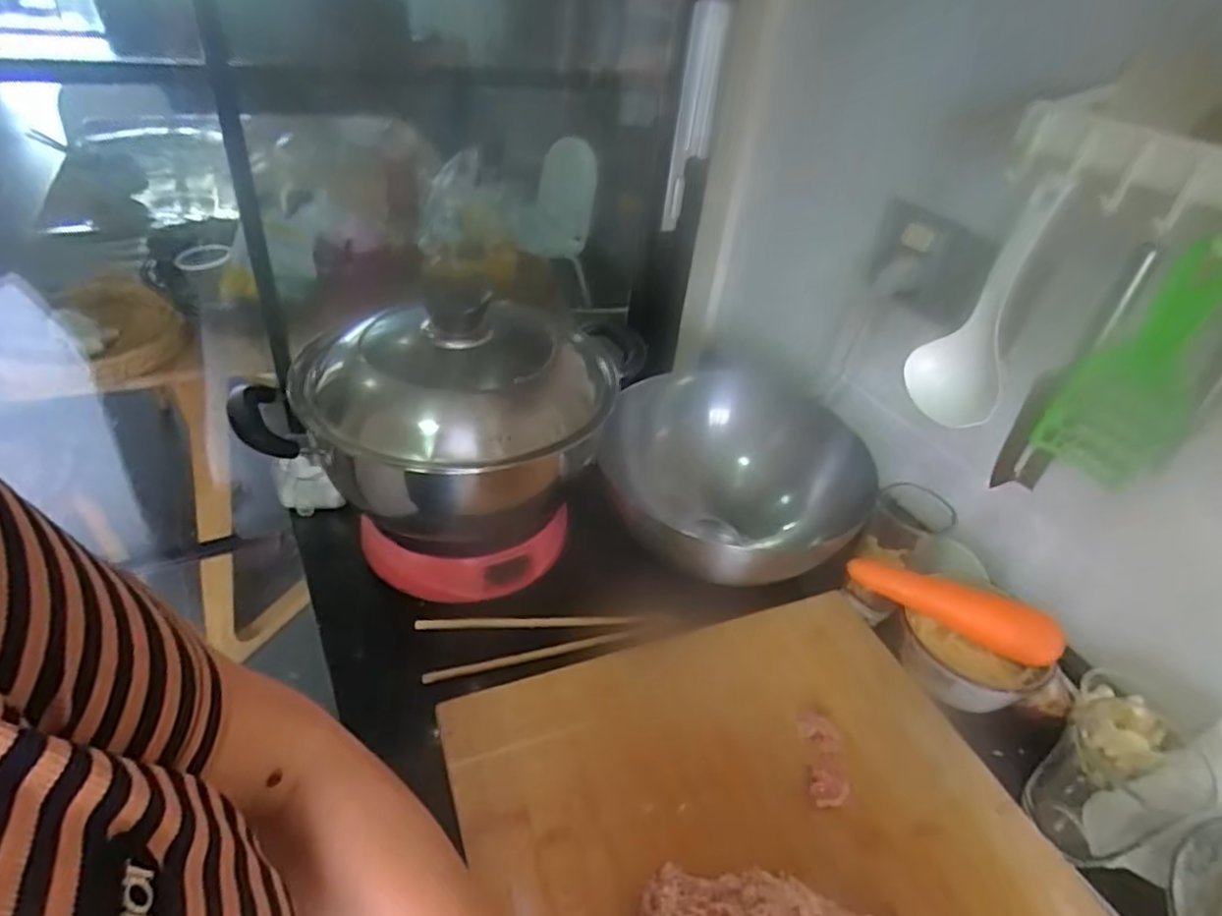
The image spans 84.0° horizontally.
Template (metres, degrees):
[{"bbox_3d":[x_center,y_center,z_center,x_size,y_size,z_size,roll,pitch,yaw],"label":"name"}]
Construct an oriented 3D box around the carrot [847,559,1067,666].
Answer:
[{"bbox_3d":[0.290,0.125,0.581,0.172,0.034,0.035,20,40,15],"label":"carrot"}]

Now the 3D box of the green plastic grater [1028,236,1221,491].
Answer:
[{"bbox_3d":[0.343,-0.056,0.435,0.072,0.163,0.013,30,43,26],"label":"green plastic grater"}]

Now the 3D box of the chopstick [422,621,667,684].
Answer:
[{"bbox_3d":[-0.054,0.172,0.605,0.218,0.011,0.009,-7,40,-18],"label":"chopstick"}]

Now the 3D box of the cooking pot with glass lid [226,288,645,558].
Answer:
[{"bbox_3d":[-0.132,-0.009,0.634,0.298,0.224,0.253,-2,39,-12],"label":"cooking pot with glass lid"}]

